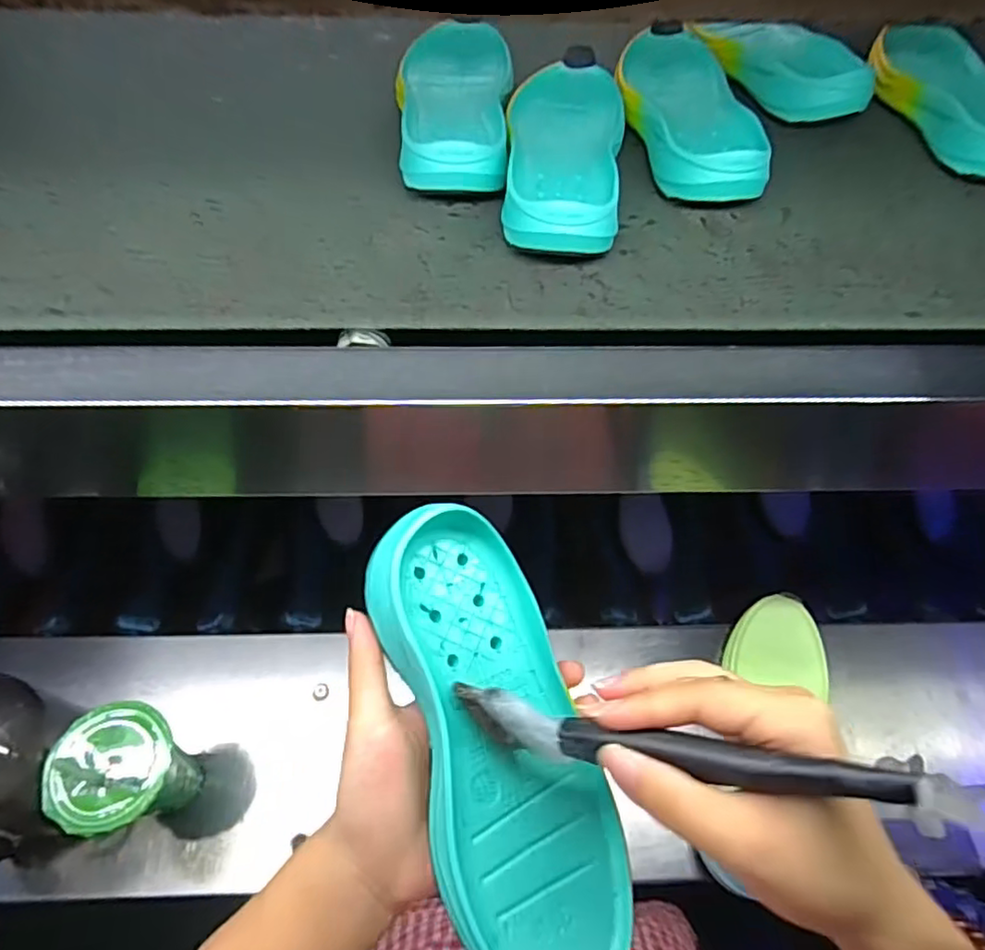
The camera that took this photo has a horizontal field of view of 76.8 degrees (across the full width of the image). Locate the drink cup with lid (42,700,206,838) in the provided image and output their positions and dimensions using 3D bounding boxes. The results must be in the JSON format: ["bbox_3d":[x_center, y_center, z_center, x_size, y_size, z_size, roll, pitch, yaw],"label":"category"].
[{"bbox_3d":[-0.306,0.261,0.546,0.089,0.142,0.093,1,58,-2],"label":"drink cup with lid"}]

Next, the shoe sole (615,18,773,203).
[{"bbox_3d":[0.144,-0.282,0.467,0.084,0.037,0.213,0,58,-2],"label":"shoe sole"}]

